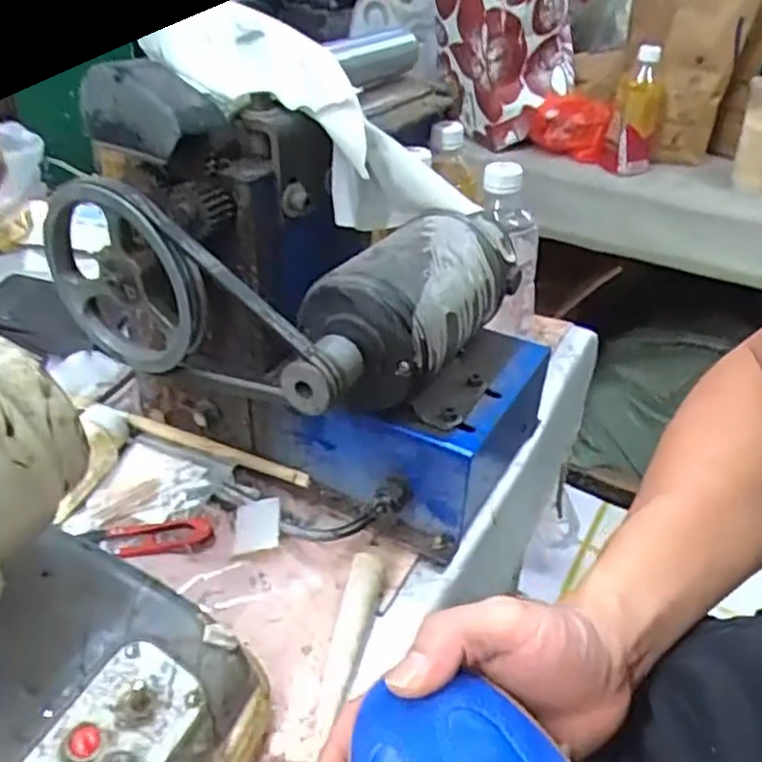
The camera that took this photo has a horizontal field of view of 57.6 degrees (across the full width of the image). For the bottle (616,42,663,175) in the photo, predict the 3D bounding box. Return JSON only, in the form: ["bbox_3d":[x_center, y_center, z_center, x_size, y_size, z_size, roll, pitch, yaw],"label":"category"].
[{"bbox_3d":[0.380,-0.396,1.024,0.065,0.178,0.062,13,37,14],"label":"bottle"}]

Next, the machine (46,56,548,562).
[{"bbox_3d":[-0.041,-0.058,0.459,0.268,0.257,0.187,20,39,22],"label":"machine"}]

